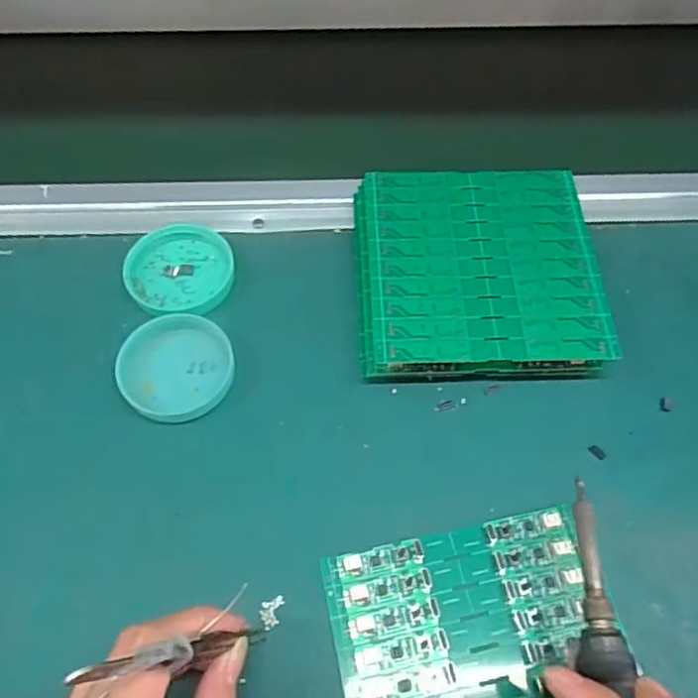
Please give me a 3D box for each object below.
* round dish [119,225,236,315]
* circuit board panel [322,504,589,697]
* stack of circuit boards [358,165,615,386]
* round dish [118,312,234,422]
[{"bbox_3d":[-0.107,-0.052,0.399,0.065,0.012,0.066,1,60,-1],"label":"round dish"},{"bbox_3d":[0.063,0.152,0.285,0.125,0.009,0.138,-11,61,-6],"label":"circuit board panel"},{"bbox_3d":[0.077,-0.047,0.389,0.141,0.031,0.139,-1,61,-1],"label":"stack of circuit boards"},{"bbox_3d":[-0.099,0.009,0.358,0.062,0.018,0.058,1,60,-1],"label":"round dish"}]

